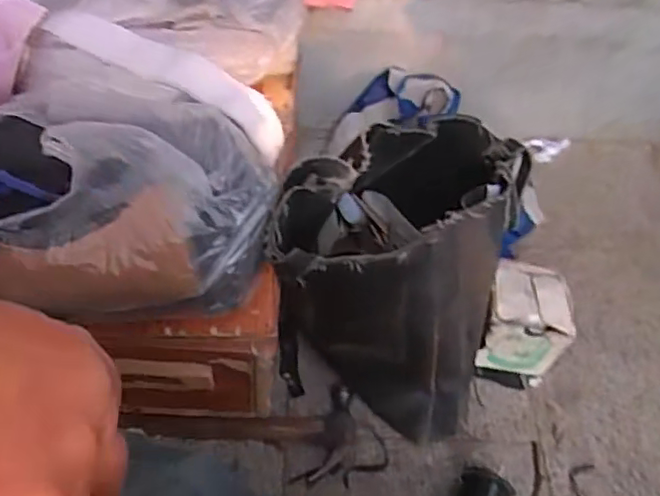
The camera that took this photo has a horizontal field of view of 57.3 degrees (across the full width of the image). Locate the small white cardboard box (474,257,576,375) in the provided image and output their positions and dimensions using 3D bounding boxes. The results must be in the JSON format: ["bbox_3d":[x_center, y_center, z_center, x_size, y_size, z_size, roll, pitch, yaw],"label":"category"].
[{"bbox_3d":[0.235,0.085,0.746,0.099,0.120,0.114,7,53,0],"label":"small white cardboard box"}]

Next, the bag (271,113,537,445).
[{"bbox_3d":[0.082,0.007,0.706,0.234,0.277,0.314,17,54,8],"label":"bag"}]

